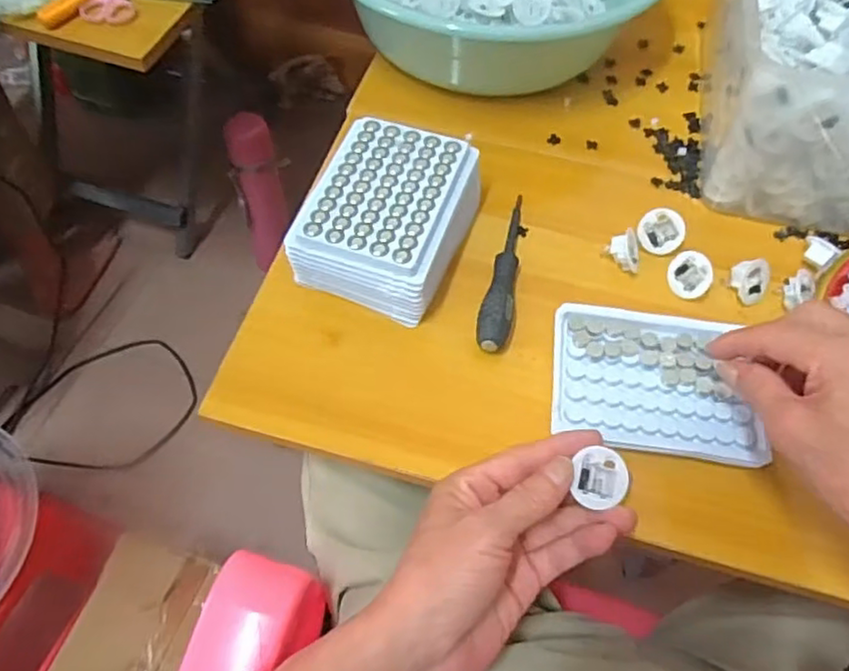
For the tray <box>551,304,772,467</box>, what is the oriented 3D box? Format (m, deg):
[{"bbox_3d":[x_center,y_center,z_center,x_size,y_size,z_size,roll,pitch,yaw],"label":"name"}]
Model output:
[{"bbox_3d":[0.146,0.027,0.416,0.125,0.015,0.093,8,59,3],"label":"tray"}]

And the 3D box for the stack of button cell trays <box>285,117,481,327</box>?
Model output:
[{"bbox_3d":[-0.025,-0.083,0.468,0.098,0.061,0.126,20,60,10],"label":"stack of button cell trays"}]

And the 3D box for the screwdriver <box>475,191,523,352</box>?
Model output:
[{"bbox_3d":[0.062,-0.049,0.470,0.023,0.020,0.141,15,60,7],"label":"screwdriver"}]

